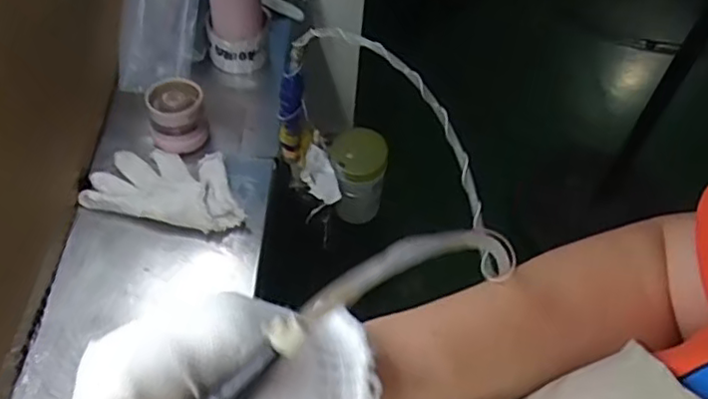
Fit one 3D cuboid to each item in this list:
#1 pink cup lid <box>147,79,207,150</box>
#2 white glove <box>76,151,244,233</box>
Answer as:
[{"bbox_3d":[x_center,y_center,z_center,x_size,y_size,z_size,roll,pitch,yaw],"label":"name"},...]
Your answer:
[{"bbox_3d":[-0.215,-0.103,0.783,0.066,0.055,0.066,2,53,-3],"label":"pink cup lid"},{"bbox_3d":[-0.215,-0.018,0.749,0.181,0.017,0.100,10,53,3],"label":"white glove"}]

